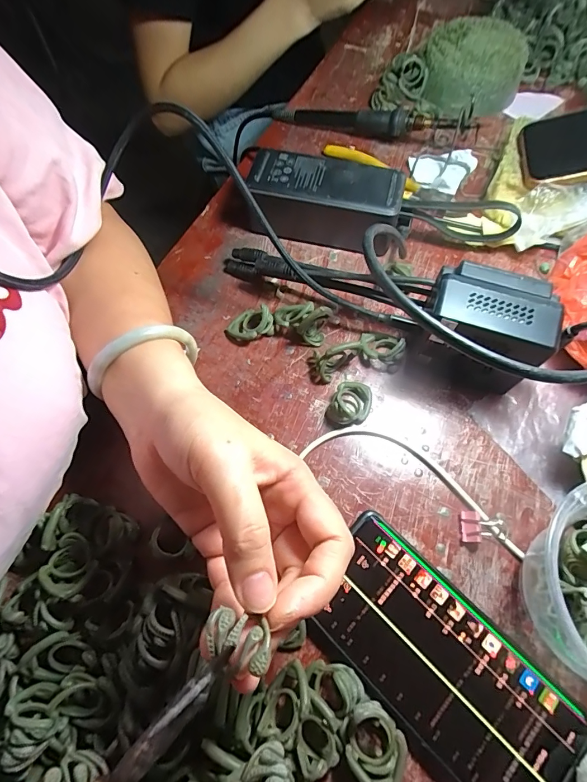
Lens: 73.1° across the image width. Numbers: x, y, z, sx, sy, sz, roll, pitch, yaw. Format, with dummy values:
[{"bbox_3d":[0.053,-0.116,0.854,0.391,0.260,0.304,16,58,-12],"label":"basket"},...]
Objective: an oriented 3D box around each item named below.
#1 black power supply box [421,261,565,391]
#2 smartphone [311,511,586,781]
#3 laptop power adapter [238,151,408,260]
[{"bbox_3d":[0.129,-0.039,0.279,0.076,0.077,0.051,16,67,8],"label":"black power supply box"},{"bbox_3d":[0.084,0.155,0.230,0.155,0.013,0.073,42,73,17],"label":"smartphone"},{"bbox_3d":[0.021,-0.165,0.346,0.137,0.052,0.051,12,67,6],"label":"laptop power adapter"}]

